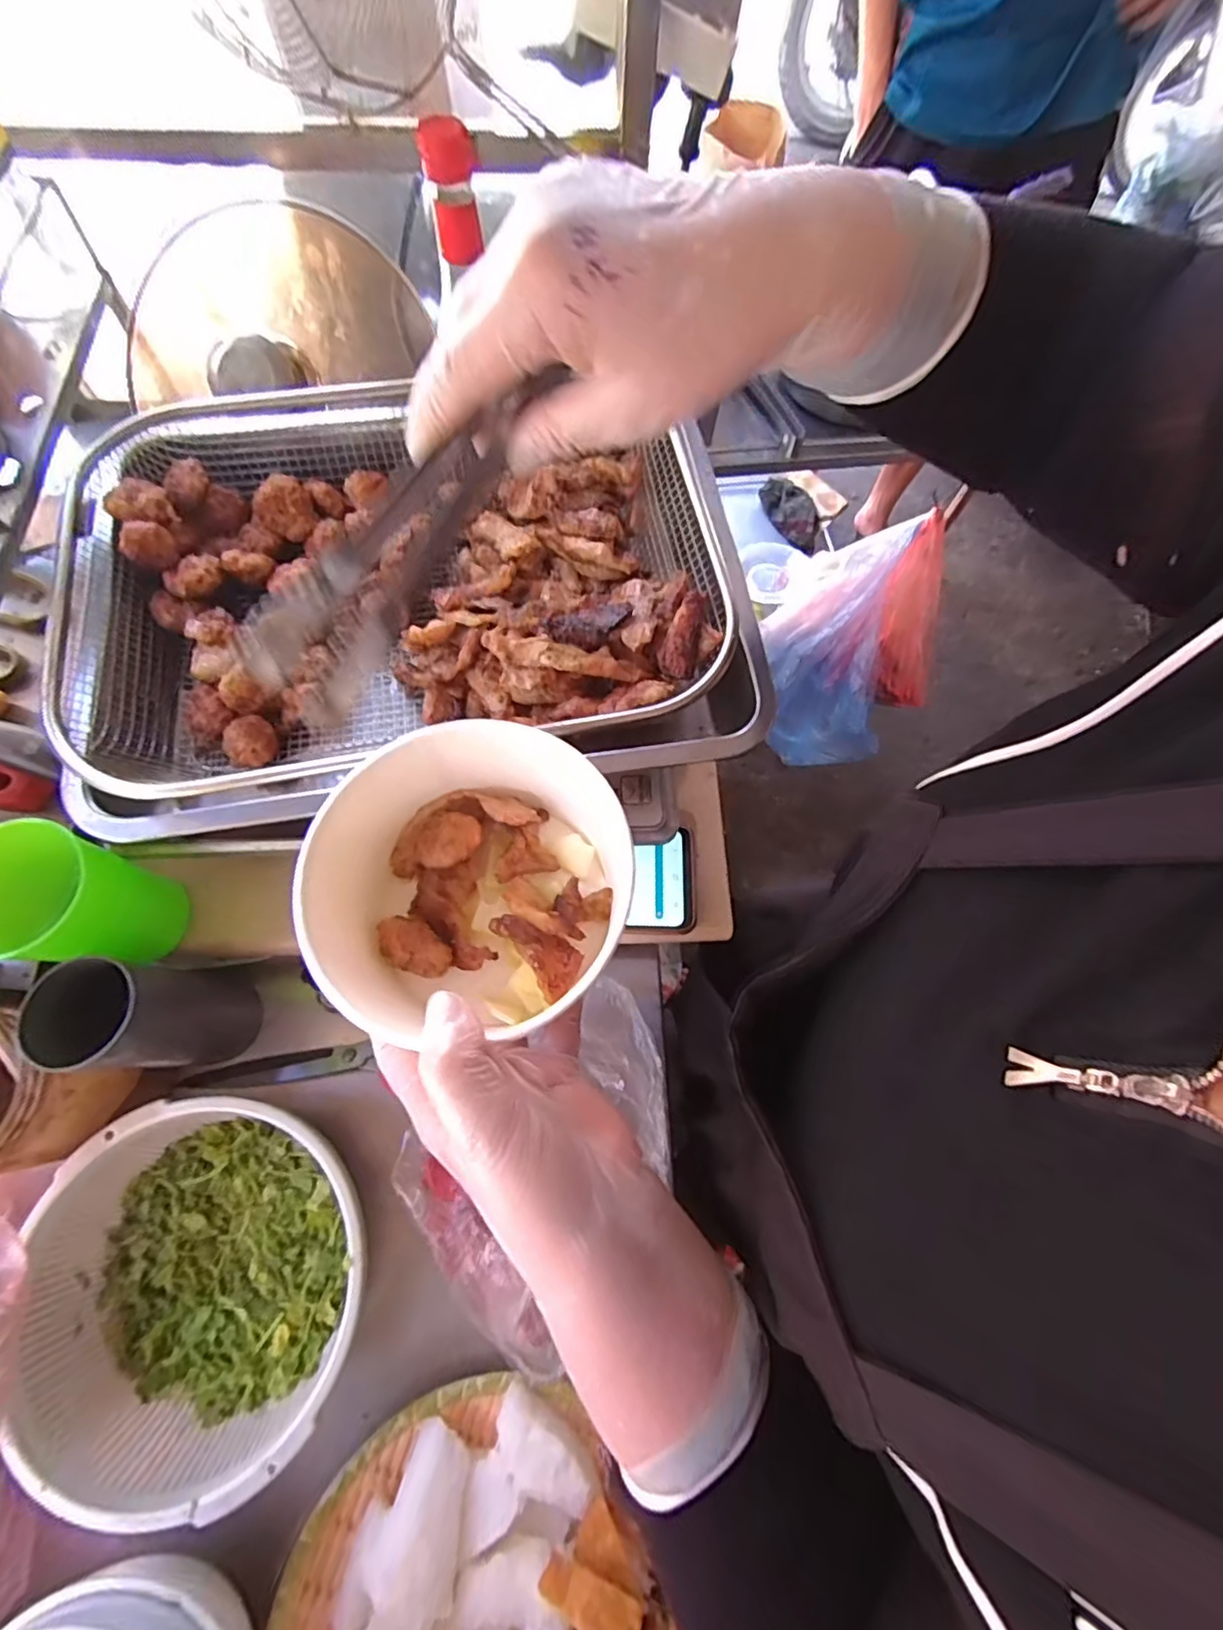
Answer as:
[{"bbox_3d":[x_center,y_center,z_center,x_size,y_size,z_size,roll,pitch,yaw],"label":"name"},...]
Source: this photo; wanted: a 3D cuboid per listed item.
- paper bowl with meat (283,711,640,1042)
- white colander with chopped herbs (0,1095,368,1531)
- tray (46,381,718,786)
[{"bbox_3d":[-0.063,0.033,0.284,0.132,0.068,0.137,1,70,-3],"label":"paper bowl with meat"},{"bbox_3d":[-0.242,0.273,0.361,0.192,0.057,0.190,10,70,1],"label":"white colander with chopped herbs"},{"bbox_3d":[-0.132,-0.148,0.387,0.390,0.063,0.284,-9,70,-6],"label":"tray"}]

